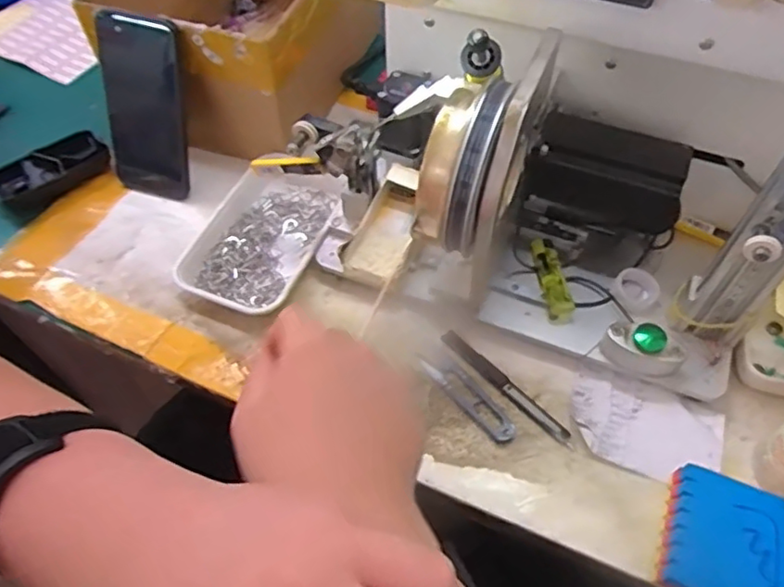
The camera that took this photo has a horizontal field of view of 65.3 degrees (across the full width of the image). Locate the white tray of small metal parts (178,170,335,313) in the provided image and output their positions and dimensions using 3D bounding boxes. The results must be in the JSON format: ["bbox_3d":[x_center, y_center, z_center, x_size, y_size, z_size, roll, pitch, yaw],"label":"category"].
[{"bbox_3d":[-0.112,-0.054,0.545,0.103,0.020,0.164,24,59,16],"label":"white tray of small metal parts"}]

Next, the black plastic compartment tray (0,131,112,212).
[{"bbox_3d":[-0.326,-0.118,0.585,0.101,0.026,0.045,-37,62,-22],"label":"black plastic compartment tray"}]

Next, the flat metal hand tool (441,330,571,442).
[{"bbox_3d":[0.086,0.069,0.469,0.118,0.011,0.012,39,64,24],"label":"flat metal hand tool"}]

